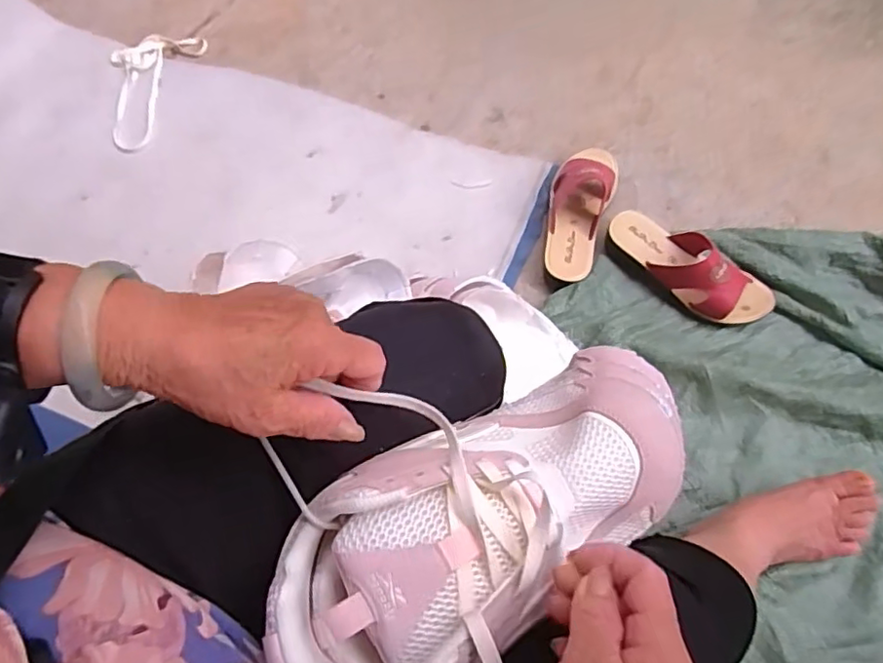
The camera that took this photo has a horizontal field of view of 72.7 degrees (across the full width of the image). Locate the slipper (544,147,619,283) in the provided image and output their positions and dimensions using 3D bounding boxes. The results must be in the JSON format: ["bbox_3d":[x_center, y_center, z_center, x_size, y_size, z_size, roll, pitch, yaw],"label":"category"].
[{"bbox_3d":[0.188,-0.172,0.837,0.086,0.065,0.228,19,69,9],"label":"slipper"}]

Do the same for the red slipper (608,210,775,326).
[{"bbox_3d":[0.326,-0.087,0.792,0.228,0.070,0.088,32,72,13],"label":"red slipper"}]

